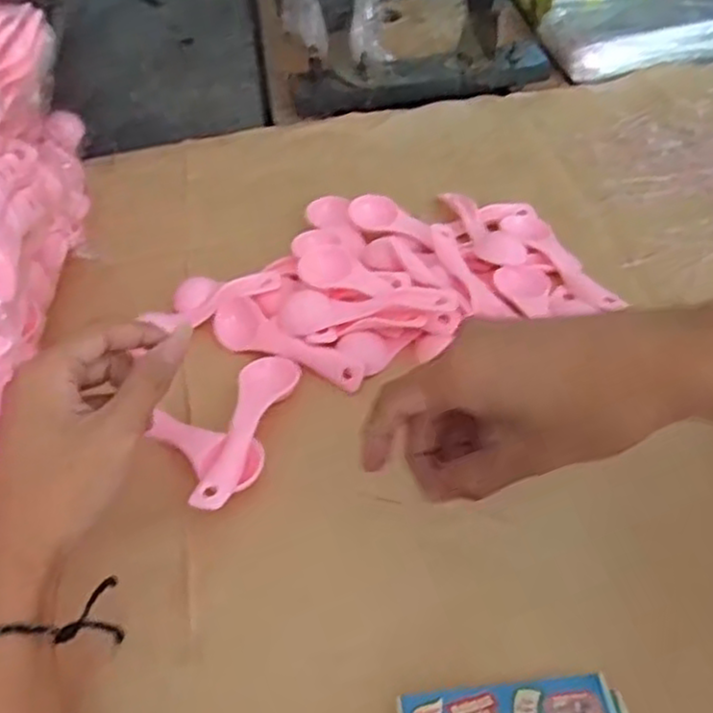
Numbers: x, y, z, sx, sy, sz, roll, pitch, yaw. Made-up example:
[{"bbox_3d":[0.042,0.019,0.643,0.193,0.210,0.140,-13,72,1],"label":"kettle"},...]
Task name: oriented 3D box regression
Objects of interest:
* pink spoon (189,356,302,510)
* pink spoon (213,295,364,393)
[{"bbox_3d":[-0.066,0.042,0.409,0.032,0.012,0.106,14,51,19],"label":"pink spoon"},{"bbox_3d":[-0.047,-0.008,0.448,0.113,0.013,0.030,28,57,28],"label":"pink spoon"}]

